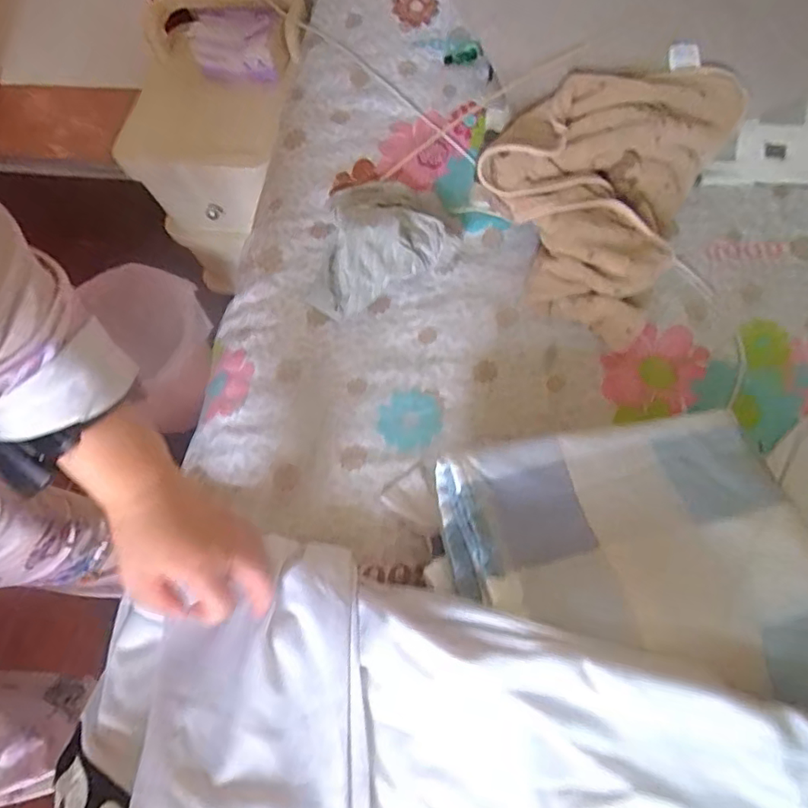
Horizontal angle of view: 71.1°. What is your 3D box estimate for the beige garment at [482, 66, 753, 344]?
[{"bbox_3d":[0.201,-0.238,0.612,0.221,0.104,0.298,25,69,12],"label":"beige garment"}]

